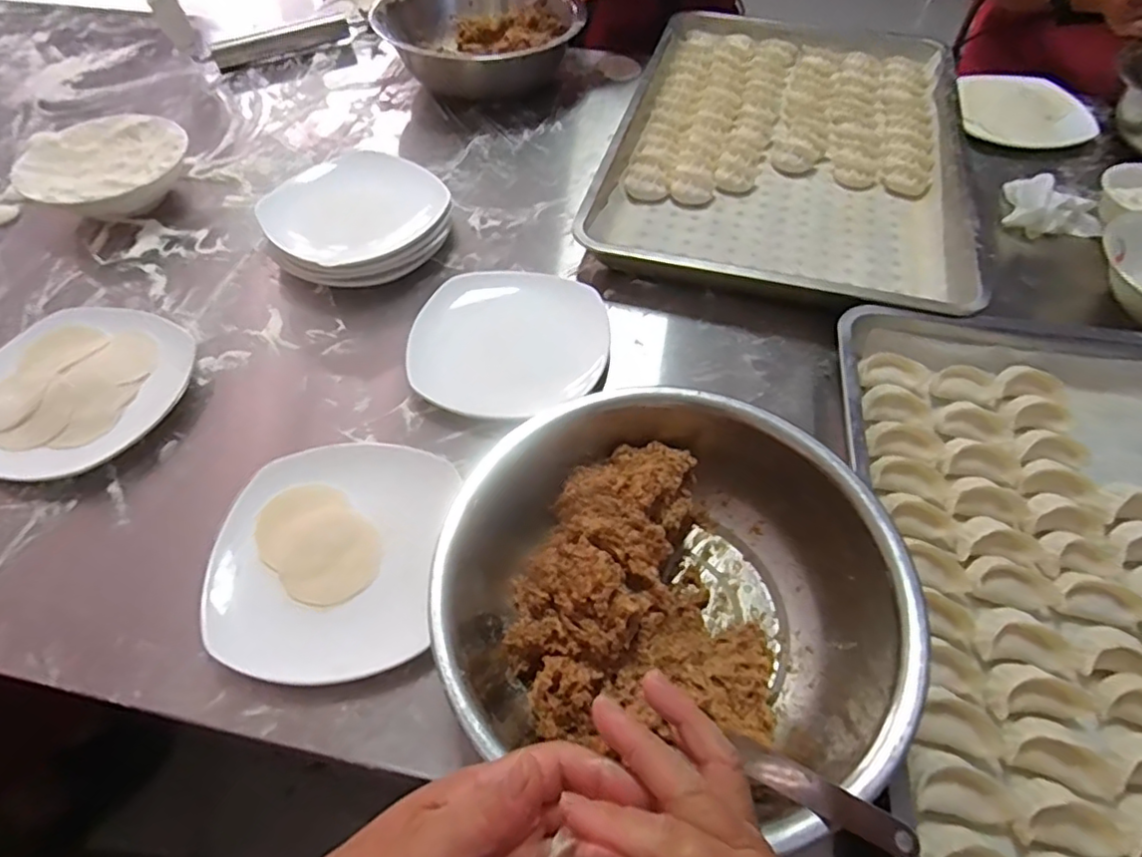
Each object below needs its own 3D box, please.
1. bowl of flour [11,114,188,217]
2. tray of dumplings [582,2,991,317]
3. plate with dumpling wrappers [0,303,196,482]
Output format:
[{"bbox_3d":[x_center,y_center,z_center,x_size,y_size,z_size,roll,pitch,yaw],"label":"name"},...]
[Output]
[{"bbox_3d":[-0.527,-0.293,0.713,0.177,0.056,0.166,0,54,0],"label":"bowl of flour"},{"bbox_3d":[0.266,-0.354,0.769,0.385,0.052,0.593,14,55,10],"label":"tray of dumplings"},{"bbox_3d":[-0.431,-0.036,0.550,0.177,0.023,0.184,0,54,0],"label":"plate with dumpling wrappers"}]

